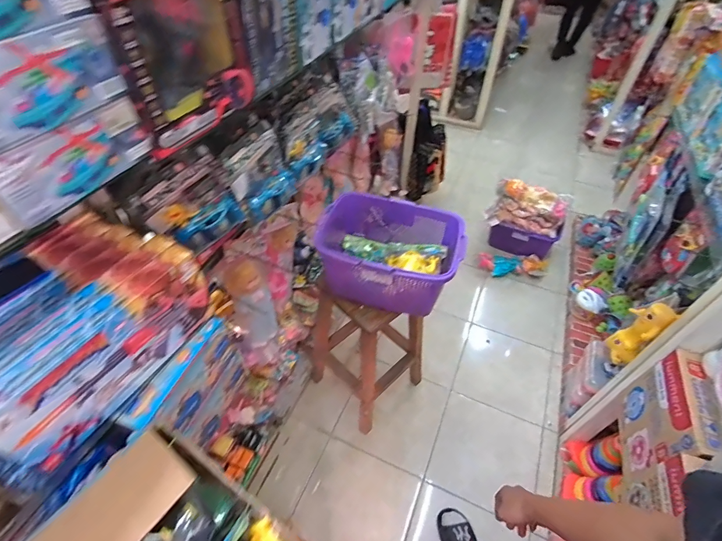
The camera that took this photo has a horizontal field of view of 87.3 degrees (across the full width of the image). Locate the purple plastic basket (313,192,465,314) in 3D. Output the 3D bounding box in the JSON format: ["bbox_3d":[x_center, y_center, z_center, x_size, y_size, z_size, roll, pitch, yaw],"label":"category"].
[{"bbox_3d":[0.086,-0.041,1.144,0.400,0.209,0.307,24,51,18],"label":"purple plastic basket"}]

